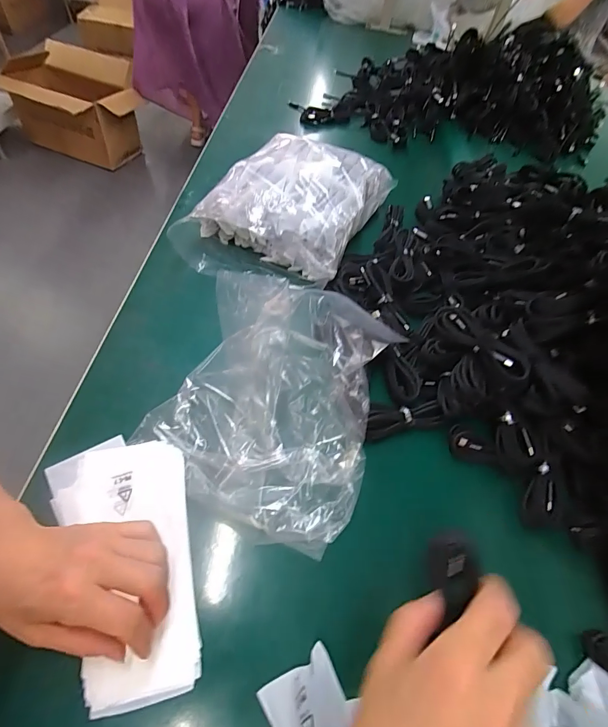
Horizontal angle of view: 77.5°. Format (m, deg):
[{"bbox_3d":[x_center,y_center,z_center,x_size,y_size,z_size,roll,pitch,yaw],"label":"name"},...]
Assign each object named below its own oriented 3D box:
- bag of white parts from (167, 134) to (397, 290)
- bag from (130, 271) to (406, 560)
[{"bbox_3d":[-0.018,-0.238,0.546,0.222,0.067,0.285,23,56,10],"label":"bag of white parts"},{"bbox_3d":[-0.020,0.022,0.350,0.208,0.101,0.217,28,56,13],"label":"bag"}]

